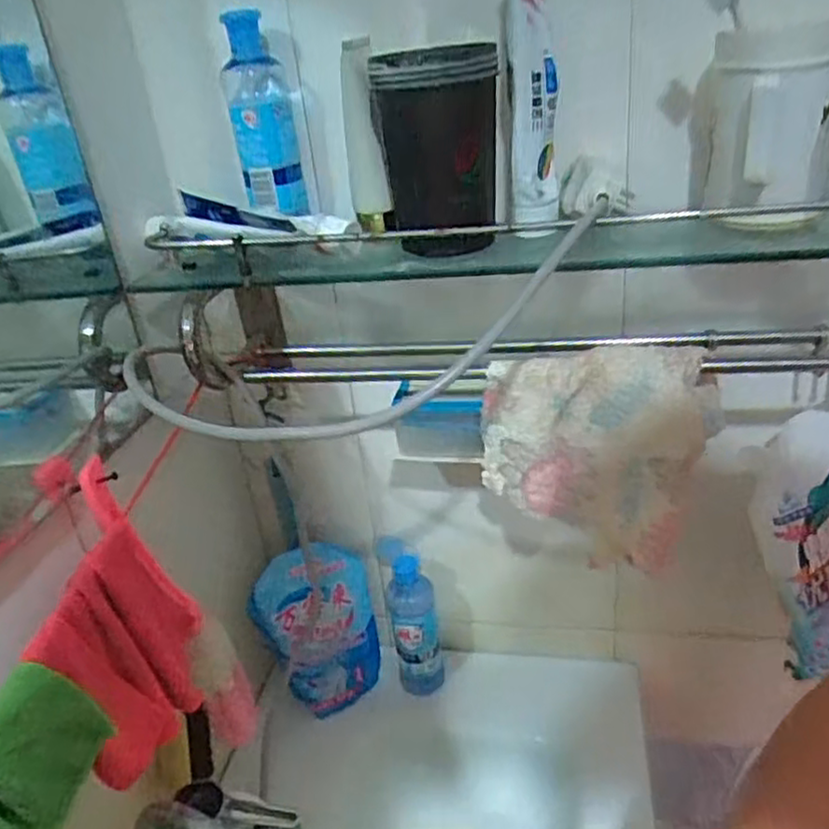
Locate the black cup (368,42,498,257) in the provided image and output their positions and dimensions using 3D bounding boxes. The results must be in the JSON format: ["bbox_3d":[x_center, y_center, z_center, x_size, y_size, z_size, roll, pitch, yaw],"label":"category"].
[{"bbox_3d":[0.017,-0.188,0.509,0.081,0.121,0.097,-5,28,3],"label":"black cup"}]

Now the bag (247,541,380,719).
[{"bbox_3d":[-0.104,0.216,0.771,0.118,0.176,0.060,-21,16,-19],"label":"bag"}]

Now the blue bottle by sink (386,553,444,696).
[{"bbox_3d":[0.000,0.222,0.764,0.047,0.148,0.049,-6,28,0],"label":"blue bottle by sink"}]

